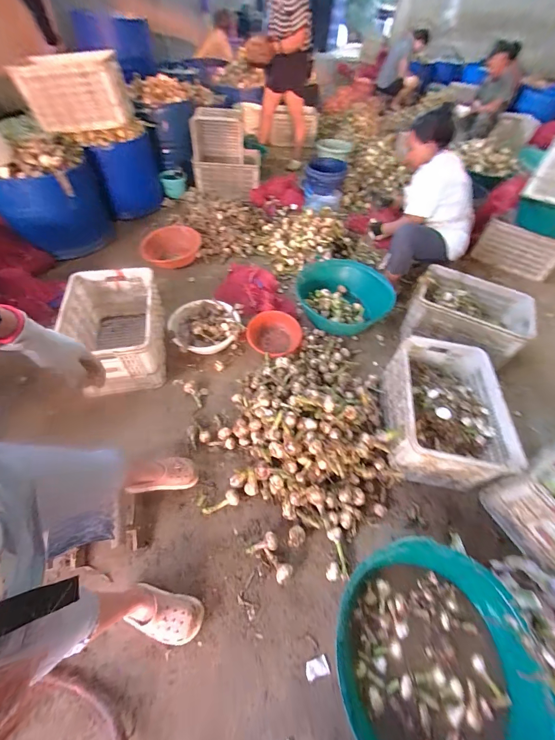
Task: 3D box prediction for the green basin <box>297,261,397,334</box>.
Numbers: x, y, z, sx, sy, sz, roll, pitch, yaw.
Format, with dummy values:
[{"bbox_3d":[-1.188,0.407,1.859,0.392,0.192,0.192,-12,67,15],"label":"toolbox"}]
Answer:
[{"bbox_3d":[0.380,-0.474,1.760,0.574,0.170,0.574,3,53,-4],"label":"green basin"}]

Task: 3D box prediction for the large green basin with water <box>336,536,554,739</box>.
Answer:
[{"bbox_3d":[0.450,0.818,0.815,0.513,0.196,0.559,-8,54,-11],"label":"large green basin with water"}]

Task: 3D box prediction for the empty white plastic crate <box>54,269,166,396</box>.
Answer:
[{"bbox_3d":[-0.768,-0.191,1.403,0.380,0.318,0.535,-8,54,-11],"label":"empty white plastic crate"}]

